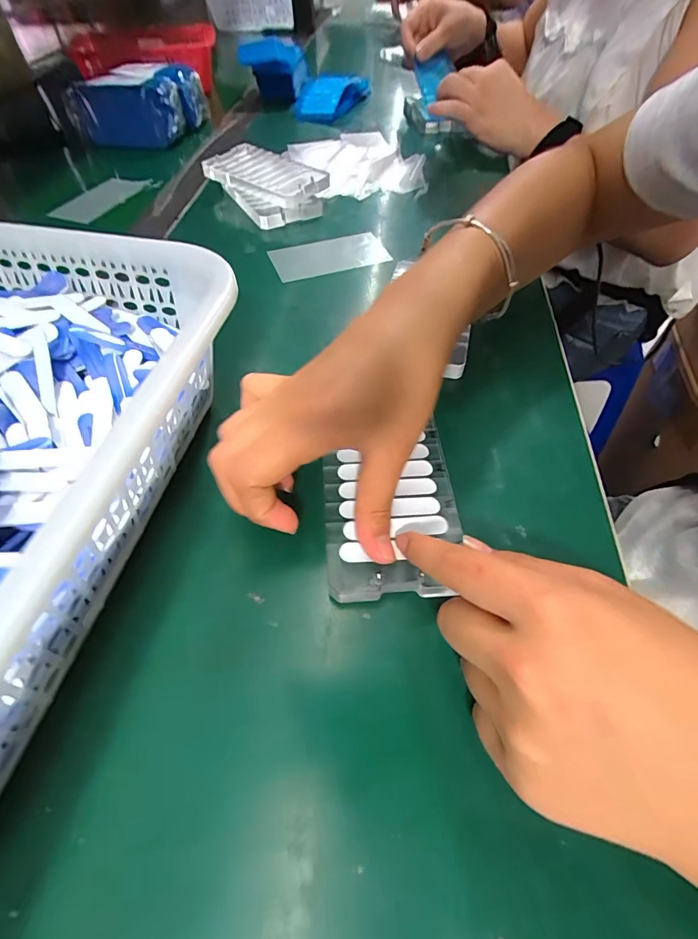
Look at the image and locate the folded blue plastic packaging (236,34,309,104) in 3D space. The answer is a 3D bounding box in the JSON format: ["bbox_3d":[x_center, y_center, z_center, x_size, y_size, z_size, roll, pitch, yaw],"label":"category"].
[{"bbox_3d":[-0.117,-0.640,0.677,0.087,0.057,0.118,12,55,8],"label":"folded blue plastic packaging"}]

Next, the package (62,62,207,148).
[{"bbox_3d":[-0.279,-0.486,0.566,0.170,0.067,0.092,-14,56,-10],"label":"package"}]

